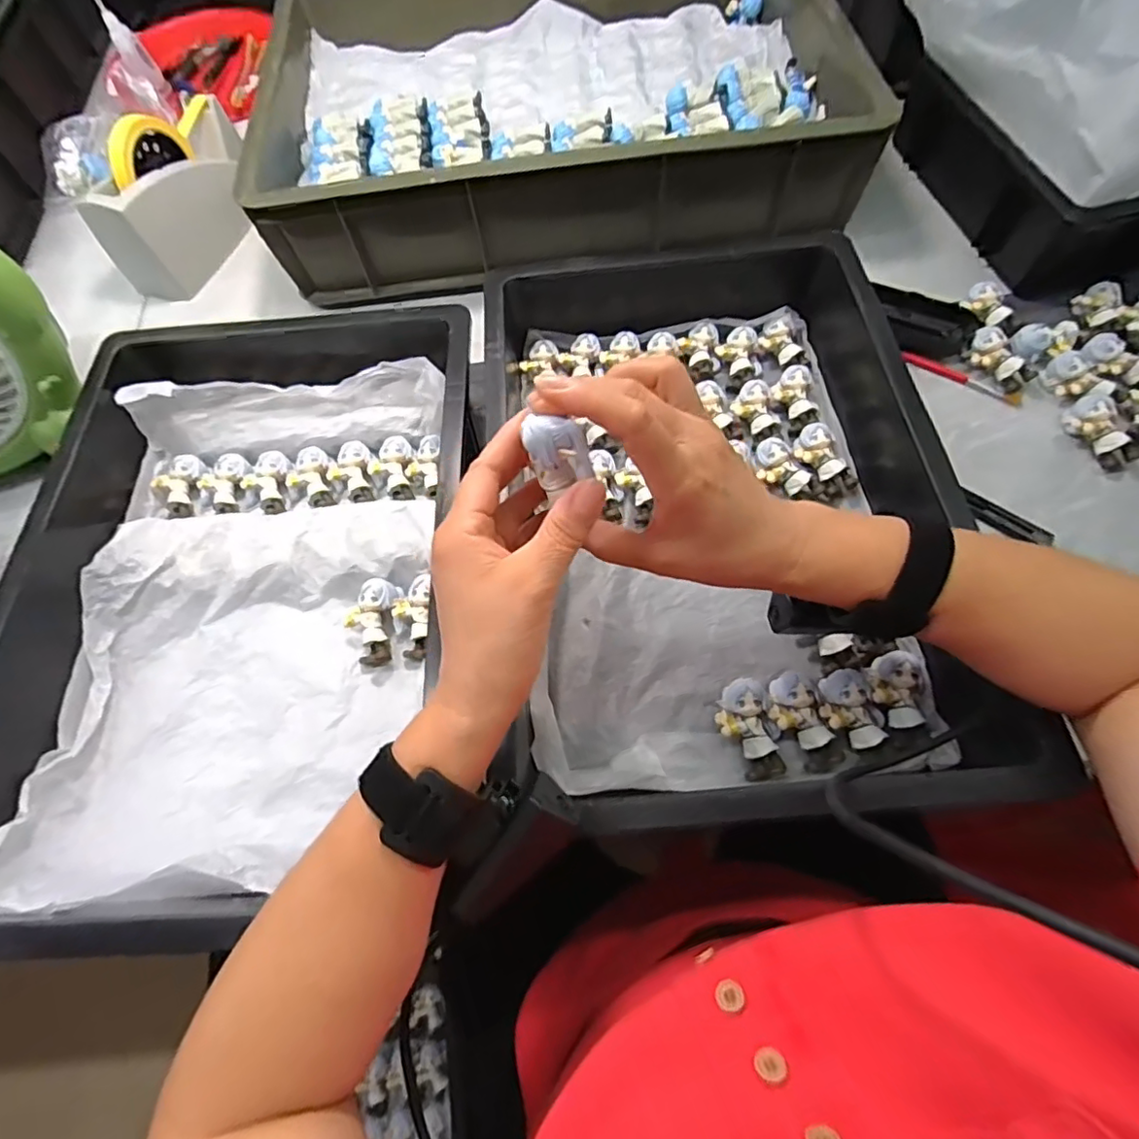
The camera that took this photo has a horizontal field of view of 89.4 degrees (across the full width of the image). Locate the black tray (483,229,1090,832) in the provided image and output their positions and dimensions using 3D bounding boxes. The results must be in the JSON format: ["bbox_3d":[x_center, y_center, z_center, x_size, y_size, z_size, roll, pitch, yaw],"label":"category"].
[{"bbox_3d":[0.104,-0.075,0.442,0.310,0.104,0.462,-5,69,-1],"label":"black tray"}]

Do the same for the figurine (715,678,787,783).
[{"bbox_3d":[0.123,0.107,0.389,0.039,0.019,0.063,-22,70,-8],"label":"figurine"}]

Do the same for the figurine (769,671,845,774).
[{"bbox_3d":[0.155,0.102,0.384,0.033,0.017,0.063,-20,70,-7],"label":"figurine"}]

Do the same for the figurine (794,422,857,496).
[{"bbox_3d":[0.210,-0.093,0.478,0.034,0.020,0.059,-12,69,-4],"label":"figurine"}]

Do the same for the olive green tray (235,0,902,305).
[{"bbox_3d":[-0.024,-0.514,0.615,0.573,0.111,0.408,-6,69,-2],"label":"olive green tray"}]

